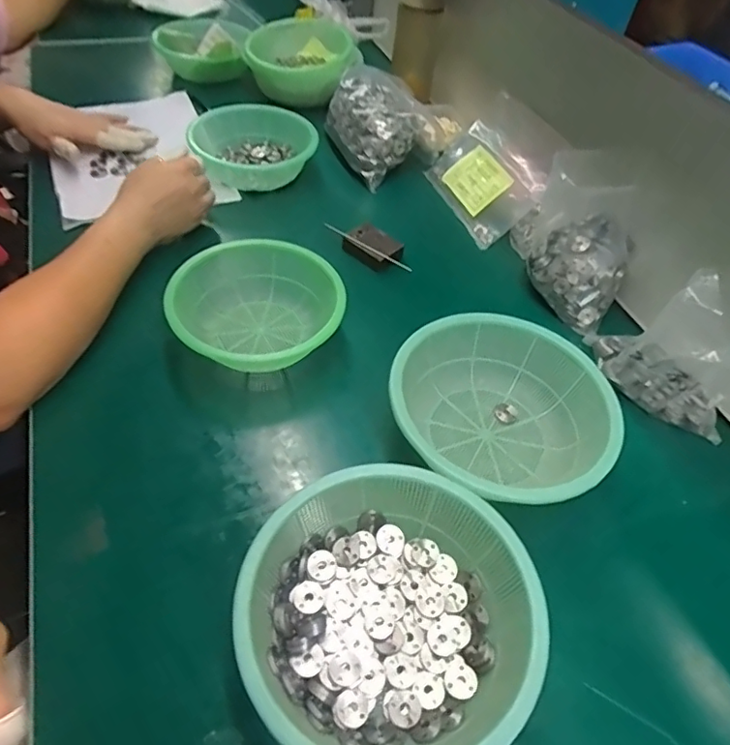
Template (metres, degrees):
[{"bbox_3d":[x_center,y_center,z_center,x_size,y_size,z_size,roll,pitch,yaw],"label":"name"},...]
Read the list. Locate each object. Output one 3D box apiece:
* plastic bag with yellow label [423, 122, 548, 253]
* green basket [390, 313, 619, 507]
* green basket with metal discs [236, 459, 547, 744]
[{"bbox_3d":[0.156,-0.253,0.715,0.108,0.020,0.177,-41,52,19],"label":"plastic bag with yellow label"},{"bbox_3d":[0.115,0.037,0.471,0.181,0.065,0.186,-36,62,-29],"label":"green basket"},{"bbox_3d":[0.016,0.161,0.362,0.179,0.068,0.180,3,50,-3],"label":"green basket with metal discs"}]

